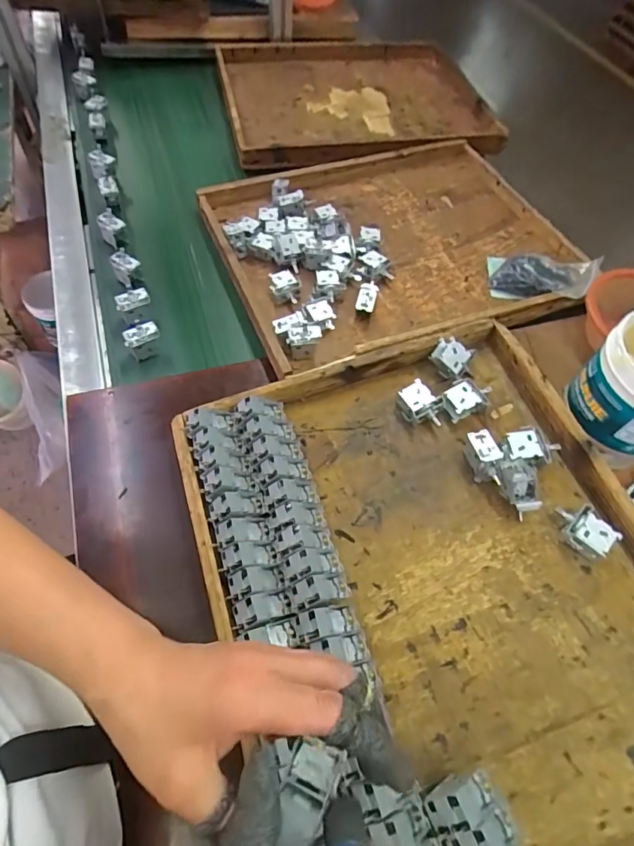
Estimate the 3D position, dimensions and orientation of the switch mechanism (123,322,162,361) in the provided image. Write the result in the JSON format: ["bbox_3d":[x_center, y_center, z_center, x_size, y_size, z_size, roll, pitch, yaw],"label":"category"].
[{"bbox_3d":[-0.219,-0.110,0.587,0.043,0.017,0.020,-29,65,-20],"label":"switch mechanism"}]

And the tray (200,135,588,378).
[{"bbox_3d":[0.113,-0.275,0.702,0.490,0.035,0.418,-19,62,-15],"label":"tray"}]

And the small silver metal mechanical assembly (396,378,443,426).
[{"bbox_3d":[0.115,-0.019,0.521,0.037,0.025,0.051,-31,66,-21],"label":"small silver metal mechanical assembly"}]

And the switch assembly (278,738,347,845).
[{"bbox_3d":[-0.004,0.181,0.231,0.025,0.019,0.045,23,60,10],"label":"switch assembly"}]

